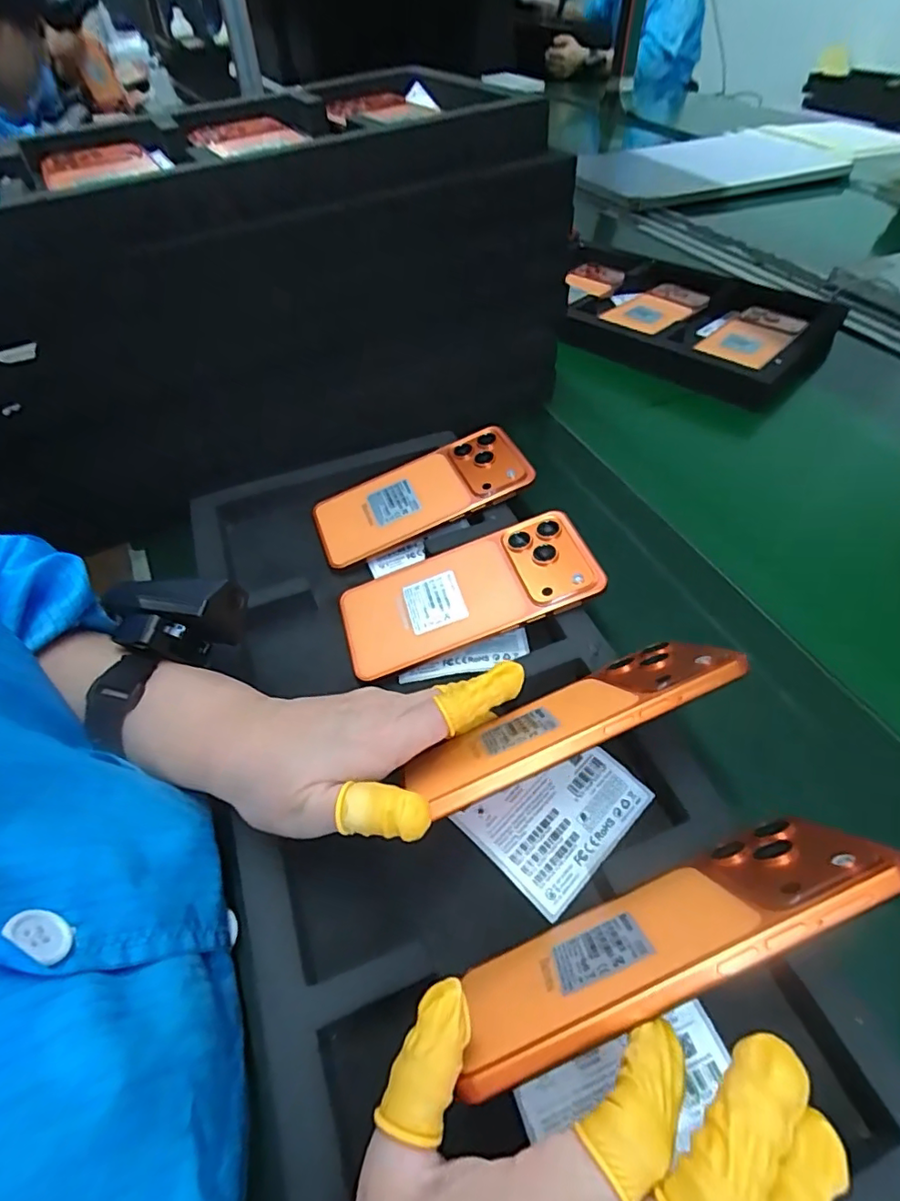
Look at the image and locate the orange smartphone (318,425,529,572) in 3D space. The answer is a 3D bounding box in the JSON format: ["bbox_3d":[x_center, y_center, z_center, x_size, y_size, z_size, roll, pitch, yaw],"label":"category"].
[{"bbox_3d":[-0.024,-0.082,0.431,0.164,0.007,0.074,-24,55,-1],"label":"orange smartphone"}]

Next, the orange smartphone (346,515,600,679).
[{"bbox_3d":[0.011,-0.004,0.363,0.163,0.011,0.074,-20,50,3],"label":"orange smartphone"}]

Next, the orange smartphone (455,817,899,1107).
[{"bbox_3d":[0.077,0.120,0.203,0.150,0.069,0.009,-26,83,-1],"label":"orange smartphone"}]

